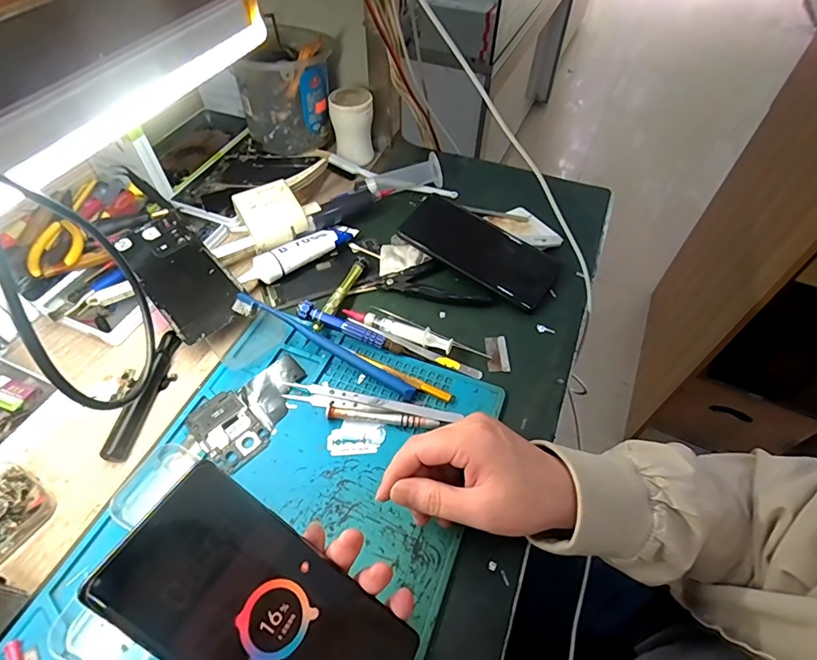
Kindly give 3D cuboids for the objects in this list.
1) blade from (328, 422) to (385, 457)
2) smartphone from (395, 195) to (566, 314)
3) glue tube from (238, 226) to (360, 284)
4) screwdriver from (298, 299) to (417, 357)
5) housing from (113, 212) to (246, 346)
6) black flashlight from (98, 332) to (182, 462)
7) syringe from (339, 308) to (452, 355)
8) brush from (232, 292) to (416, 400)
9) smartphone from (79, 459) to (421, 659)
[{"bbox_3d":[-0.043,0.089,0.373,0.047,0.004,0.028,-2,53,-2],"label":"blade"},{"bbox_3d":[0.079,-0.090,0.488,0.162,0.014,0.080,33,68,10],"label":"smartphone"},{"bbox_3d":[-0.116,-0.084,0.490,0.131,0.027,0.034,-38,62,-26],"label":"glue tube"},{"bbox_3d":[-0.050,0.001,0.419,0.111,0.013,0.013,23,54,-3],"label":"screwdriver"},{"bbox_3d":[-0.226,-0.057,0.451,0.071,0.006,0.158,-36,67,-24],"label":"housing"},{"bbox_3d":[-0.227,0.052,0.395,0.018,0.016,0.121,6,53,3],"label":"black flashlight"},{"bbox_3d":[-0.010,-0.004,0.437,0.112,0.017,0.022,21,55,15],"label":"syringe"},{"bbox_3d":[-0.076,0.013,0.409,0.182,0.033,0.017,22,55,15],"label":"brush"},{"bbox_3d":[-0.067,0.145,0.228,0.162,0.004,0.072,45,51,-11],"label":"smartphone"}]

